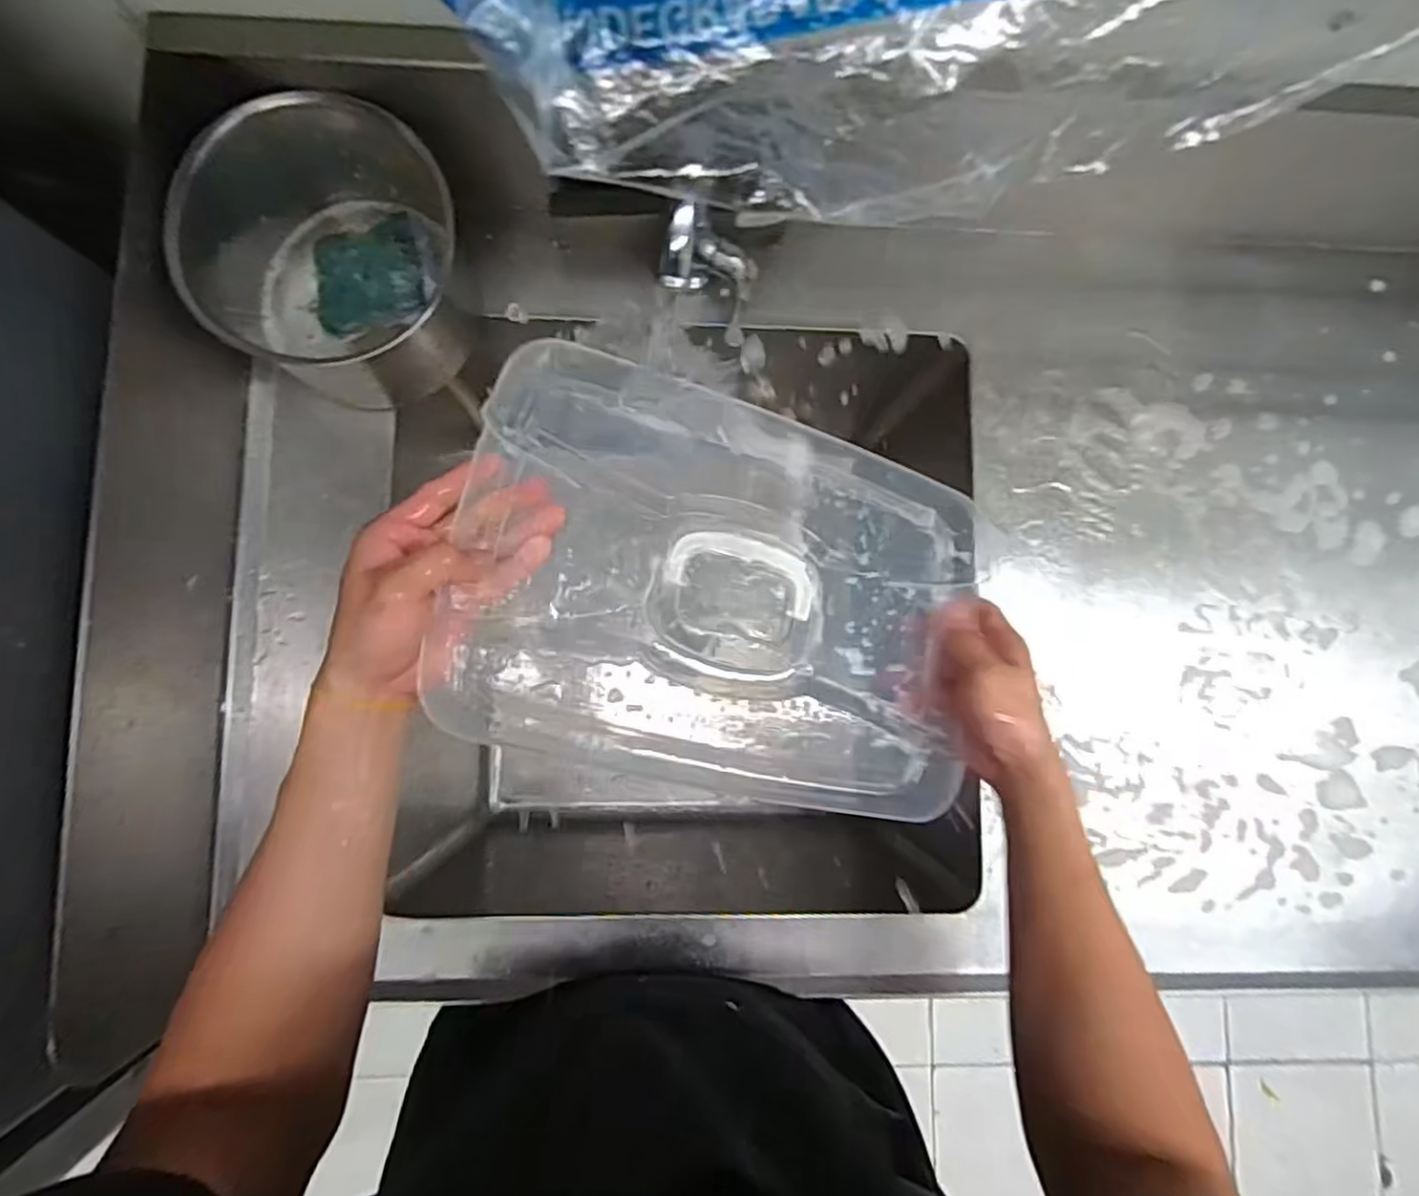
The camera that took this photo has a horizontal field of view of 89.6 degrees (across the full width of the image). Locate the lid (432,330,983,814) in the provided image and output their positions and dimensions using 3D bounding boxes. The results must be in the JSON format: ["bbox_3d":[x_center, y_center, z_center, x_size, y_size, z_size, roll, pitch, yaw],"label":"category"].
[{"bbox_3d":[0.024,0.000,0.518,0.384,0.021,0.271,16,79,-19],"label":"lid"}]

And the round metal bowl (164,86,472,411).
[{"bbox_3d":[-0.299,-0.261,0.560,0.169,0.128,0.173,0,85,-3],"label":"round metal bowl"}]

